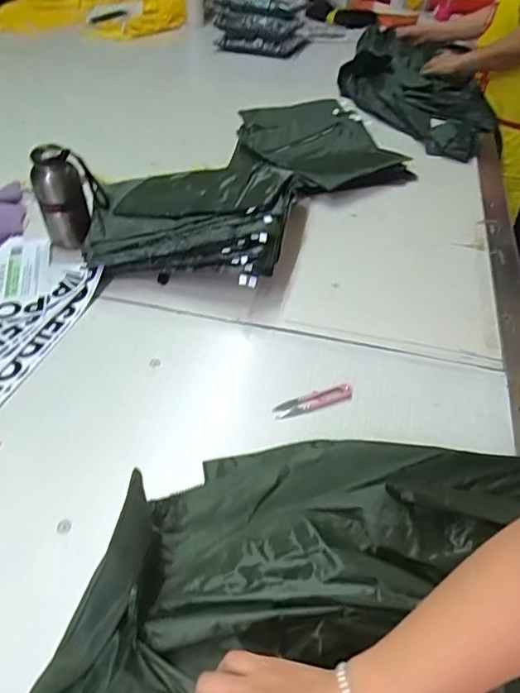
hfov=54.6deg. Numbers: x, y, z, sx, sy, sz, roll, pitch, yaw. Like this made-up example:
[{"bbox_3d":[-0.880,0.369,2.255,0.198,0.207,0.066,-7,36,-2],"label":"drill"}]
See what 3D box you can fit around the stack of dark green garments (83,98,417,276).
[{"bbox_3d":[0.000,-0.341,0.990,0.405,0.106,0.757,24,42,27],"label":"stack of dark green garments"}]

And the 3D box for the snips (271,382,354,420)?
[{"bbox_3d":[0.068,0.069,0.634,0.101,0.005,0.027,-13,47,-15],"label":"snips"}]

